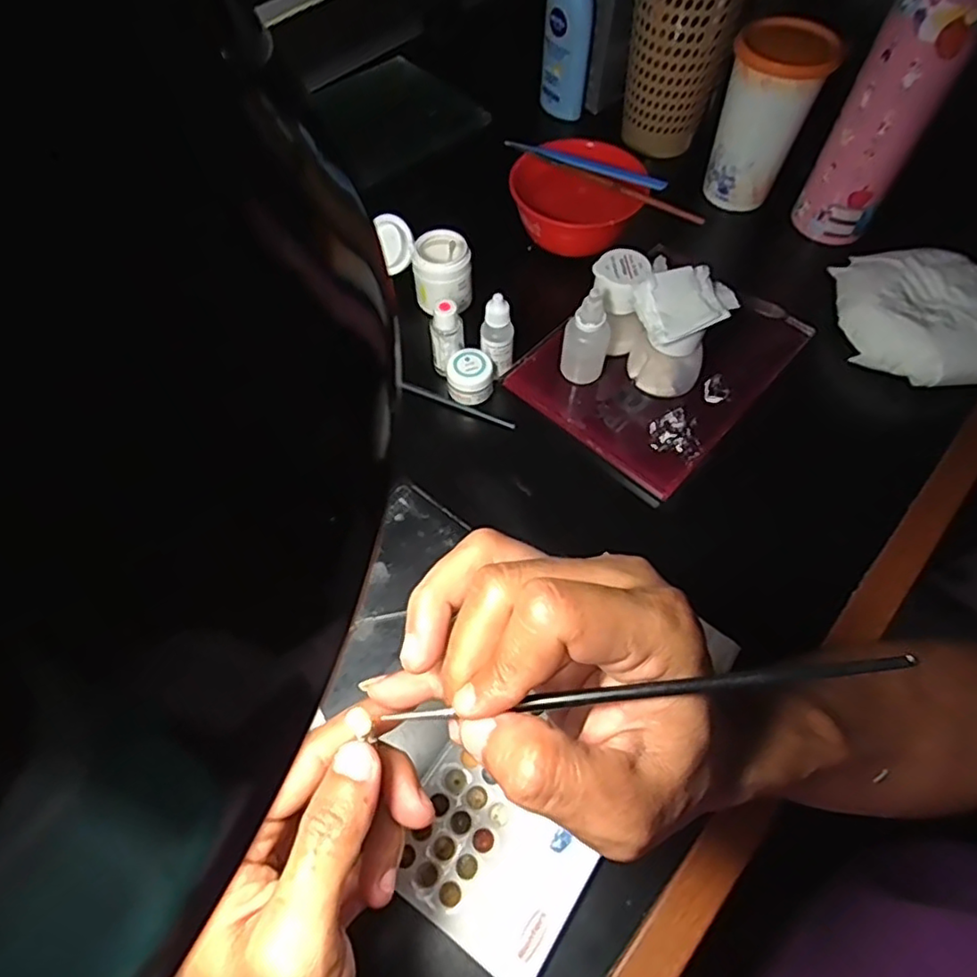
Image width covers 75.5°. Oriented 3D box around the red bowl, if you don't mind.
[{"bbox_3d":[0.072,-0.238,0.523,0.108,0.052,0.091,22,62,11],"label":"red bowl"}]

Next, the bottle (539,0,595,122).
[{"bbox_3d":[0.074,-0.422,0.586,0.044,0.143,0.030,5,60,1],"label":"bottle"}]

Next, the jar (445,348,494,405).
[{"bbox_3d":[-0.013,-0.081,0.455,0.033,0.027,0.033,1,60,-1],"label":"jar"}]

